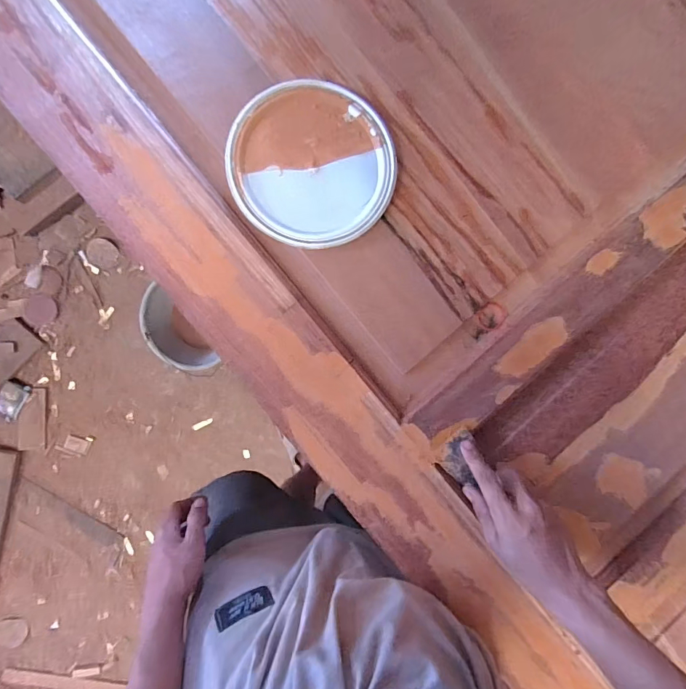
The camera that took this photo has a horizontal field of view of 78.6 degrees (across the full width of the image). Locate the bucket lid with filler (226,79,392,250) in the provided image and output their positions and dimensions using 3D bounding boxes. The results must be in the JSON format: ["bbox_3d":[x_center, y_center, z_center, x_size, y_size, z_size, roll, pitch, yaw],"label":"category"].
[{"bbox_3d":[-0.032,-0.194,0.452,0.171,0.009,0.172,0,89,-6],"label":"bucket lid with filler"}]

